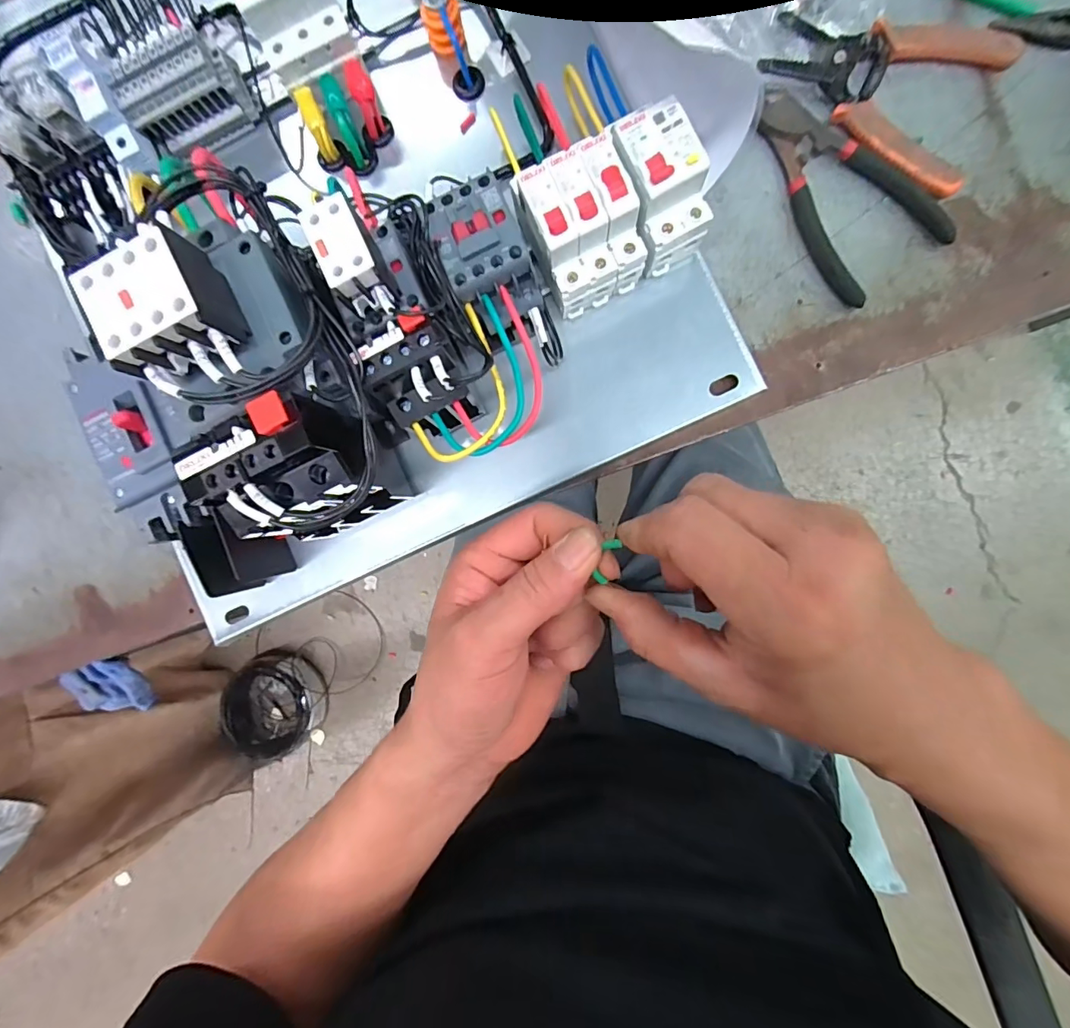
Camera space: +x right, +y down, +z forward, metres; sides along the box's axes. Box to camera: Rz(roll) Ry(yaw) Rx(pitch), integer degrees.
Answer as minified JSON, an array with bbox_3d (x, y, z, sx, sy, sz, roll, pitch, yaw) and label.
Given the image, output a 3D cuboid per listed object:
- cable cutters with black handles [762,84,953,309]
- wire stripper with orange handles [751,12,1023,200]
[{"bbox_3d":[0.199,-0.219,0.332,0.073,0.015,0.147,-36,86,4],"label":"cable cutters with black handles"},{"bbox_3d":[0.226,-0.285,0.326,0.145,0.014,0.110,25,92,6],"label":"wire stripper with orange handles"}]

